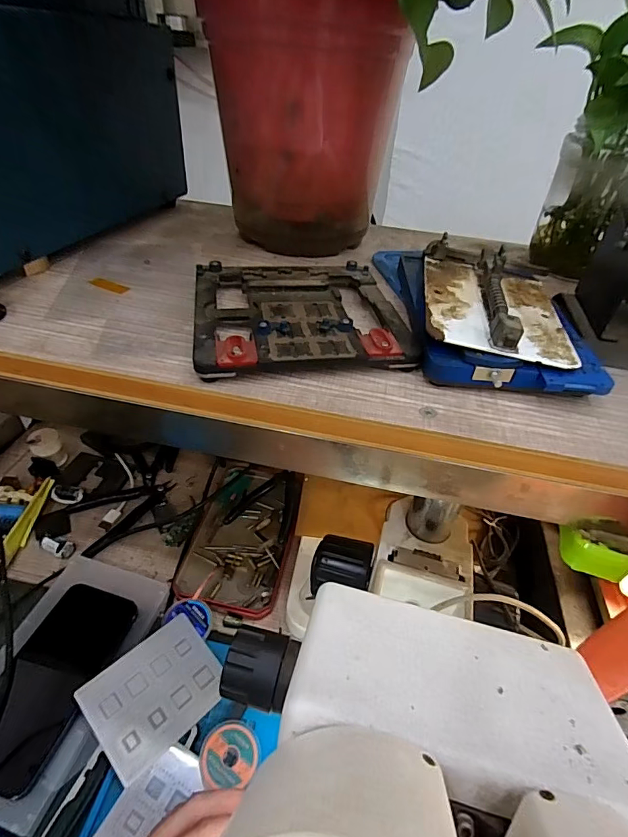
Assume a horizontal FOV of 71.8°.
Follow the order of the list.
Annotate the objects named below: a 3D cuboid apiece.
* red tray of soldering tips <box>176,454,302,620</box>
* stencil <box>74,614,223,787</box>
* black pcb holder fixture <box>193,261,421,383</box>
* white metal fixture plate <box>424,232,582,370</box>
[{"bbox_3d":[-0.079,0.122,0.494,0.113,0.022,0.190,7,41,3],"label":"red tray of soldering tips"},{"bbox_3d":[-0.132,0.227,0.365,0.079,0.005,0.101,43,46,21],"label":"stencil"},{"bbox_3d":[-0.010,-0.066,0.262,0.117,0.010,0.116,-4,41,-10],"label":"black pcb holder fixture"},{"bbox_3d":[0.106,-0.071,0.258,0.079,0.021,0.115,9,41,6],"label":"white metal fixture plate"}]

